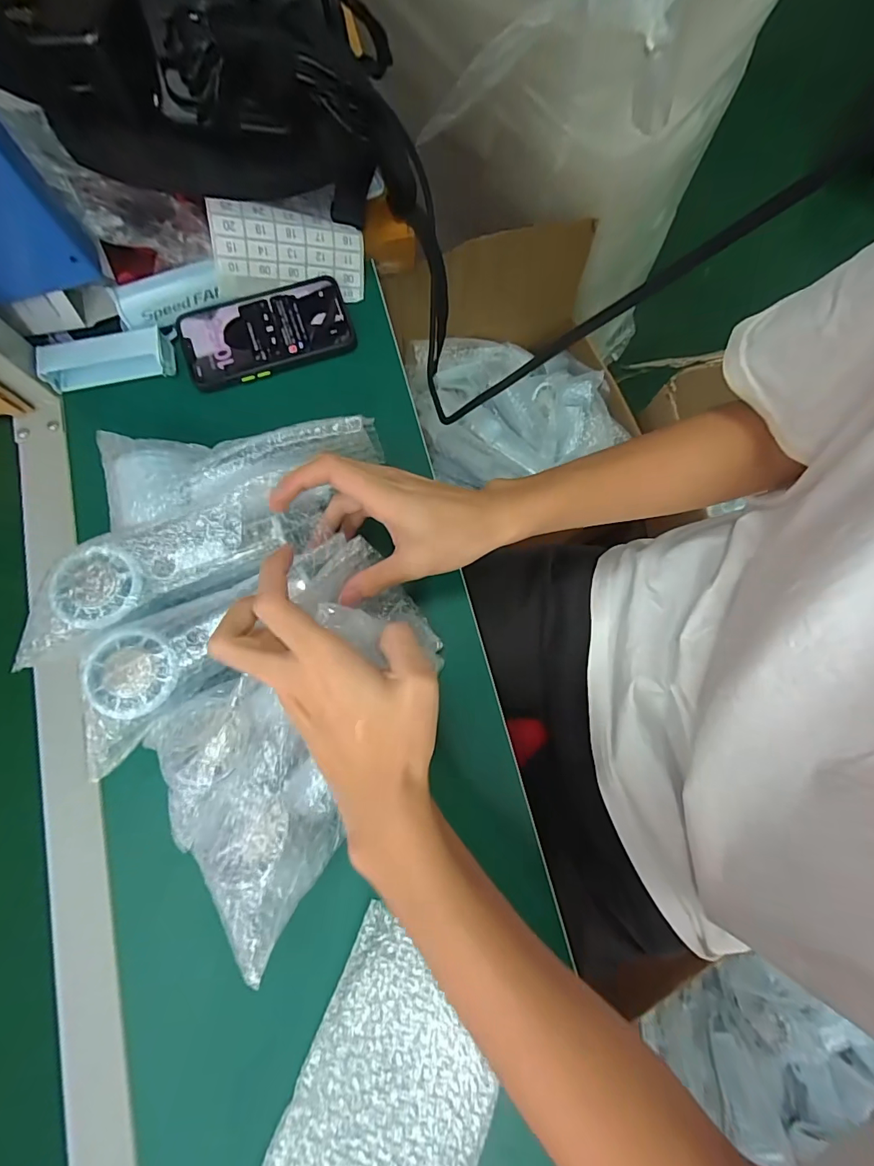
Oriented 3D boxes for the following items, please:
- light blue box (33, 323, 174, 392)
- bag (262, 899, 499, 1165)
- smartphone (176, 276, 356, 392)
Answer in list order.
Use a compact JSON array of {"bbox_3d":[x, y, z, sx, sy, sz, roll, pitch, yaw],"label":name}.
[{"bbox_3d":[-0.282,-0.191,0.391,0.100,0.024,0.035,-14,77,-3],"label":"light blue box"},{"bbox_3d":[-0.032,0.336,0.283,0.120,0.017,0.201,24,73,3],"label":"bag"},{"bbox_3d":[-0.153,-0.226,0.410,0.146,0.012,0.078,-19,78,-4],"label":"smartphone"}]

